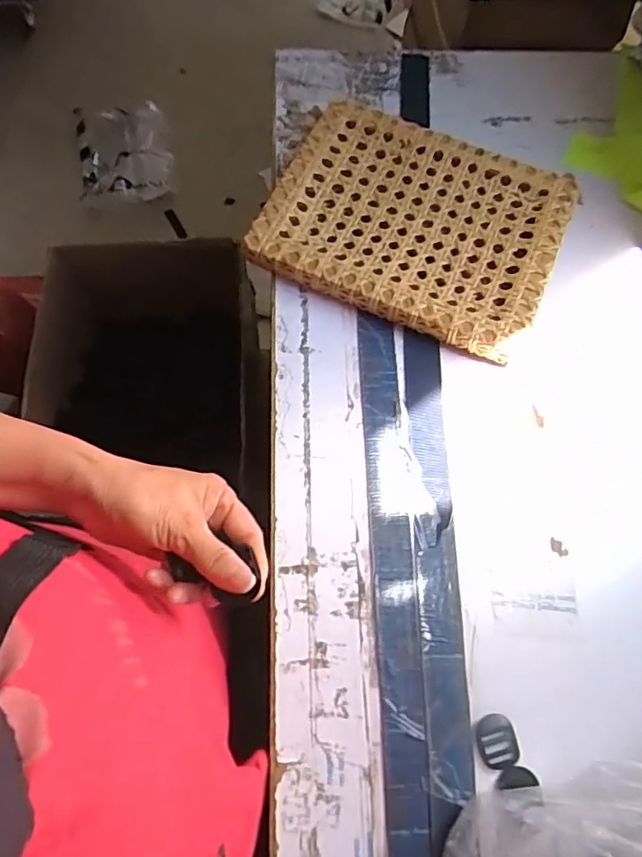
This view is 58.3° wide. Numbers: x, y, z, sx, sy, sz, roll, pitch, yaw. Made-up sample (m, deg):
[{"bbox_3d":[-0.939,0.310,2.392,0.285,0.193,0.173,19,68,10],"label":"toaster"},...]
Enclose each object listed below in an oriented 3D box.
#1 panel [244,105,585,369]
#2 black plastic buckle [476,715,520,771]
[{"bbox_3d":[0.107,-0.232,0.659,0.314,0.035,0.254,23,68,7],"label":"panel"},{"bbox_3d":[0.145,0.257,0.471,0.032,0.004,0.038,-5,68,-4],"label":"black plastic buckle"}]

